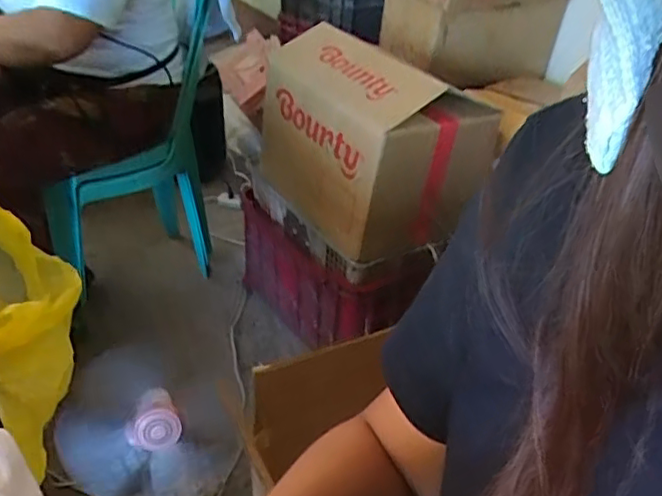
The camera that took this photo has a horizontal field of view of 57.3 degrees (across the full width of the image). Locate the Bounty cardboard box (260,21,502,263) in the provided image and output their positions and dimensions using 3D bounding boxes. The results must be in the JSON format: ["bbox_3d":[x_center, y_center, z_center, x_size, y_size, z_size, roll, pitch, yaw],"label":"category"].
[{"bbox_3d":[0.064,-0.230,1.256,0.364,0.310,0.365,-14,38,-30],"label":"Bounty cardboard box"}]

